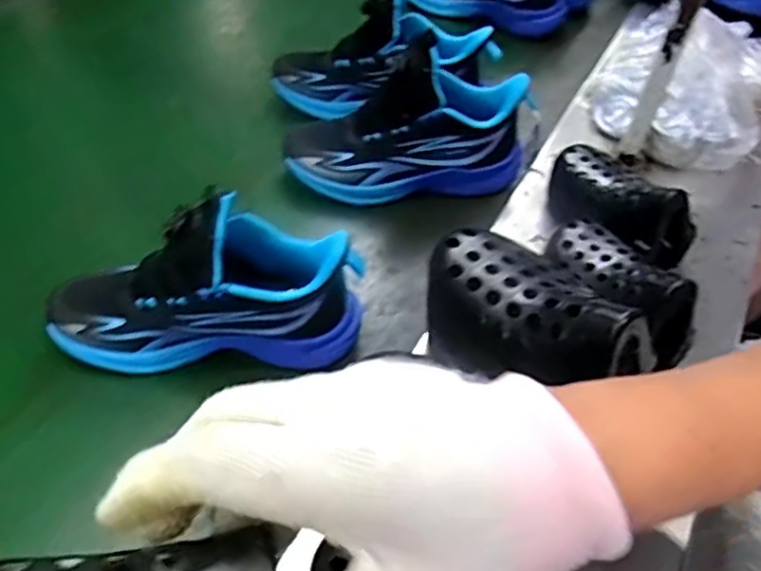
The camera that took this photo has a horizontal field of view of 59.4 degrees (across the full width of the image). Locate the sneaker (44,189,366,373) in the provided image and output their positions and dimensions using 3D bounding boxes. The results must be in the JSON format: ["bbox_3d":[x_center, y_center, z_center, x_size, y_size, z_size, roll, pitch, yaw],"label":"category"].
[{"bbox_3d":[-0.136,-0.005,0.514,0.244,0.134,0.087,1,50,-4],"label":"sneaker"}]

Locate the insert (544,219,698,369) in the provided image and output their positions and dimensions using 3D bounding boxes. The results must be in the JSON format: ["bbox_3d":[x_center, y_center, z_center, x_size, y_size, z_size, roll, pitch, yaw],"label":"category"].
[{"bbox_3d":[0.182,-0.008,0.525,0.063,0.058,0.142,-18,53,-19],"label":"insert"}]

